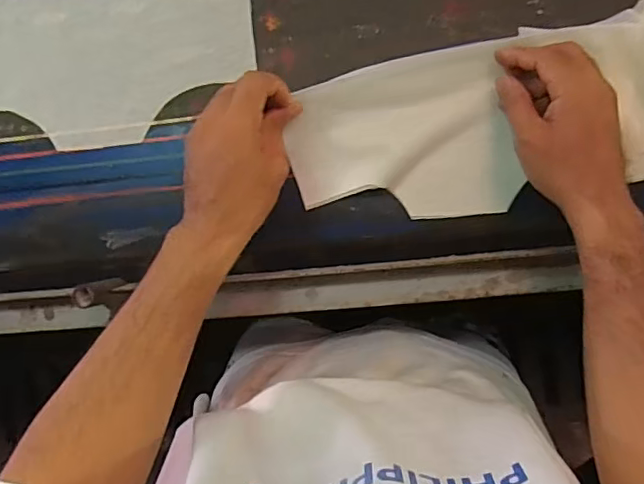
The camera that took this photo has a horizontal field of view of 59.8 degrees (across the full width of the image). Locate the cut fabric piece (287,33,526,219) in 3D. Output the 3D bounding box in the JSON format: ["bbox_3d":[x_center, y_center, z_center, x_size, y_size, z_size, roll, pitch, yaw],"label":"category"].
[{"bbox_3d":[0.068,-0.083,0.481,0.183,0.028,0.136,-11,92,7],"label":"cut fabric piece"}]

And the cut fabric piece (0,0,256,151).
[{"bbox_3d":[-0.211,-0.167,0.518,0.301,0.005,0.147,-5,93,6],"label":"cut fabric piece"}]

